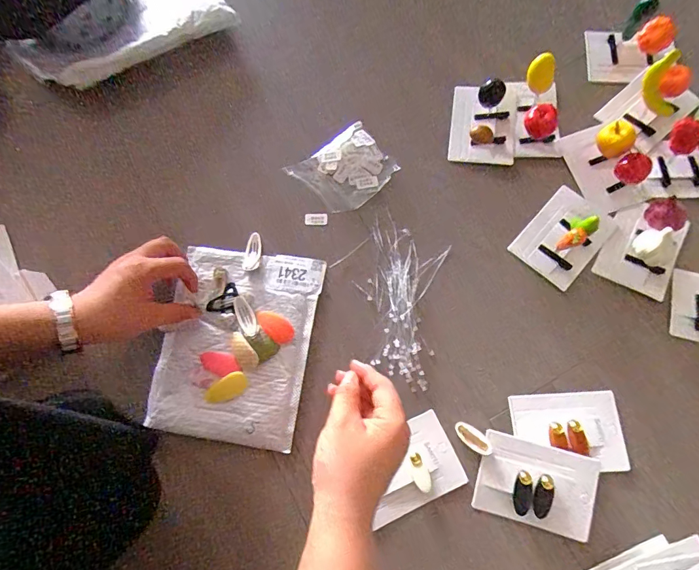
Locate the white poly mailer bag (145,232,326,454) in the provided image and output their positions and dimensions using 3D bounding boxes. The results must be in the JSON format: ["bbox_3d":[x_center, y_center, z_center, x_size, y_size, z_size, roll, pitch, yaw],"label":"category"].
[{"bbox_3d":[-0.118,0.055,0.438,0.151,0.016,0.200,9,75,4],"label":"white poly mailer bag"}]

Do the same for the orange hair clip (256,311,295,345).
[{"bbox_3d":[-0.078,0.043,0.436,0.046,0.004,0.024,39,79,12],"label":"orange hair clip"}]

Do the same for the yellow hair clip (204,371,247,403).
[{"bbox_3d":[-0.125,0.105,0.419,0.044,0.004,0.023,-26,75,-5],"label":"yellow hair clip"}]

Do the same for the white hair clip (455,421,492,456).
[{"bbox_3d":[0.120,0.149,0.401,0.038,0.005,0.018,37,78,31],"label":"white hair clip"}]

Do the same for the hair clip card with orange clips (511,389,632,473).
[{"bbox_3d":[0.212,0.143,0.404,0.104,0.009,0.072,-3,74,1],"label":"hair clip card with orange clips"}]

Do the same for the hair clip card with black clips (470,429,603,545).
[{"bbox_3d":[0.175,0.187,0.388,0.104,0.014,0.072,15,75,6],"label":"hair clip card with black clips"}]

